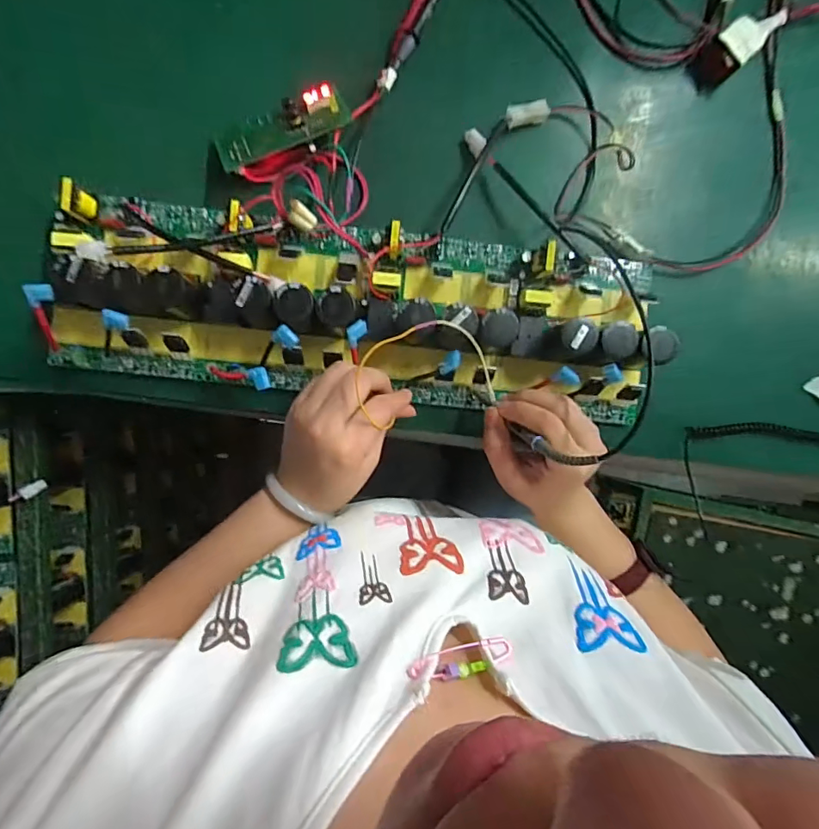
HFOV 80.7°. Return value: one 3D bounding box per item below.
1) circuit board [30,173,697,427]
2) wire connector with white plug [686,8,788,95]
[{"bbox_3d":[-0.036,-0.083,0.375,0.476,0.054,0.147,5,90,-3],"label":"circuit board"},{"bbox_3d":[0.279,-0.312,0.405,0.081,0.030,0.033,-36,93,-2],"label":"wire connector with white plug"}]

